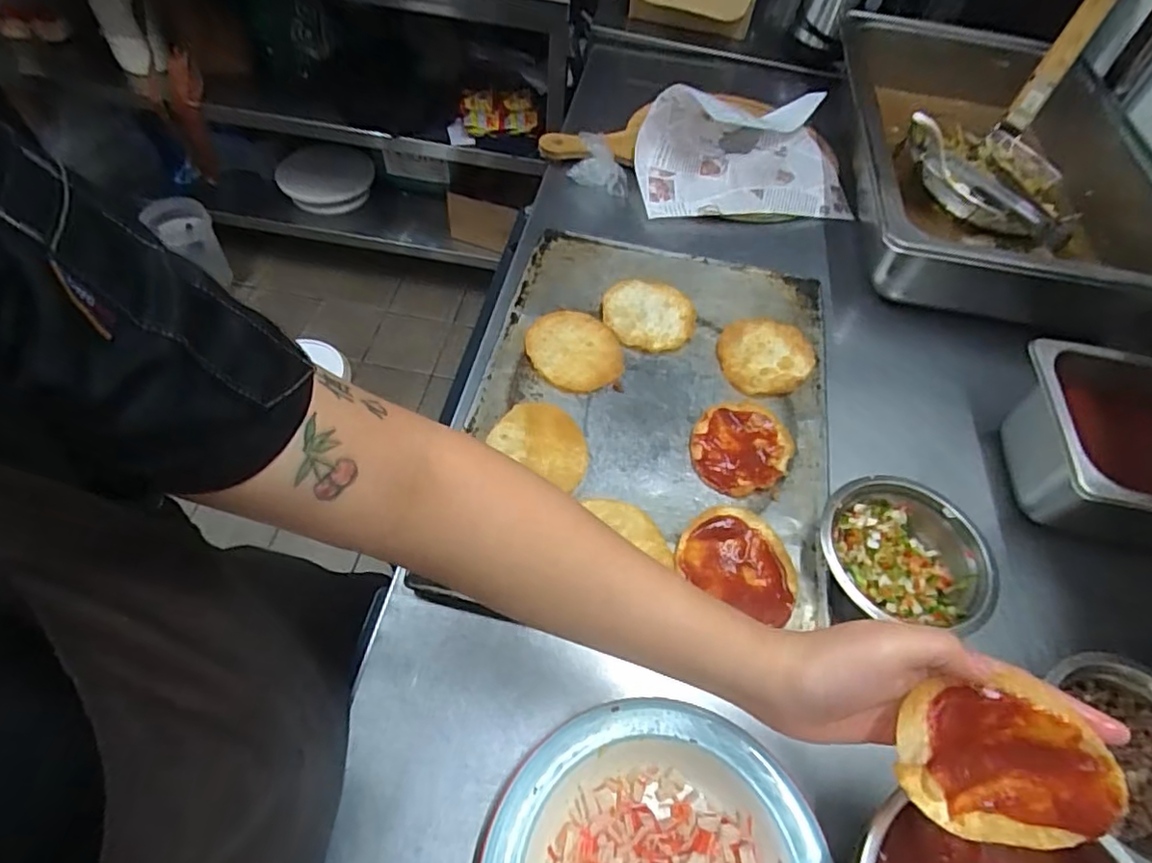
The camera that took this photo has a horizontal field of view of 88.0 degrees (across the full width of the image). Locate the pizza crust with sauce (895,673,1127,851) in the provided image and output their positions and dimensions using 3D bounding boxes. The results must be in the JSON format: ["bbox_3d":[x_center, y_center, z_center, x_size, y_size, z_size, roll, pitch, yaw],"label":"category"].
[{"bbox_3d":[0.209,0.164,0.292,0.090,0.011,0.079,6,99,17],"label":"pizza crust with sauce"}]

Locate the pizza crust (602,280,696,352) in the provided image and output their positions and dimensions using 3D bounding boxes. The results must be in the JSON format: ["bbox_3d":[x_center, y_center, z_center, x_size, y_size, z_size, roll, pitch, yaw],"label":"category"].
[{"bbox_3d":[0.079,-0.124,0.646,0.097,0.020,0.087,8,57,3],"label":"pizza crust"}]

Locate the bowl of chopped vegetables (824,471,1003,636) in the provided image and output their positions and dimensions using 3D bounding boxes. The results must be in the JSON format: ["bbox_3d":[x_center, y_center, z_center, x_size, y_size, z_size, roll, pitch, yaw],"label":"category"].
[{"bbox_3d":[0.265,0.095,0.487,0.121,0.040,0.115,9,56,1],"label":"bowl of chopped vegetables"}]

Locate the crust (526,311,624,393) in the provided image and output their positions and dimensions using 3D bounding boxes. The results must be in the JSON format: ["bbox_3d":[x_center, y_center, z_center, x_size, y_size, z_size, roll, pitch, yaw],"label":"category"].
[{"bbox_3d":[-0.001,-0.082,0.613,0.095,0.019,0.094,3,56,-3],"label":"crust"}]

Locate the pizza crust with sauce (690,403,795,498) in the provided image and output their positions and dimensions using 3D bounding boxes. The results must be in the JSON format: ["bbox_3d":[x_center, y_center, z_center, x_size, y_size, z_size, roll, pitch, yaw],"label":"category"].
[{"bbox_3d":[0.156,0.014,0.563,0.088,0.010,0.101,24,58,11],"label":"pizza crust with sauce"}]

